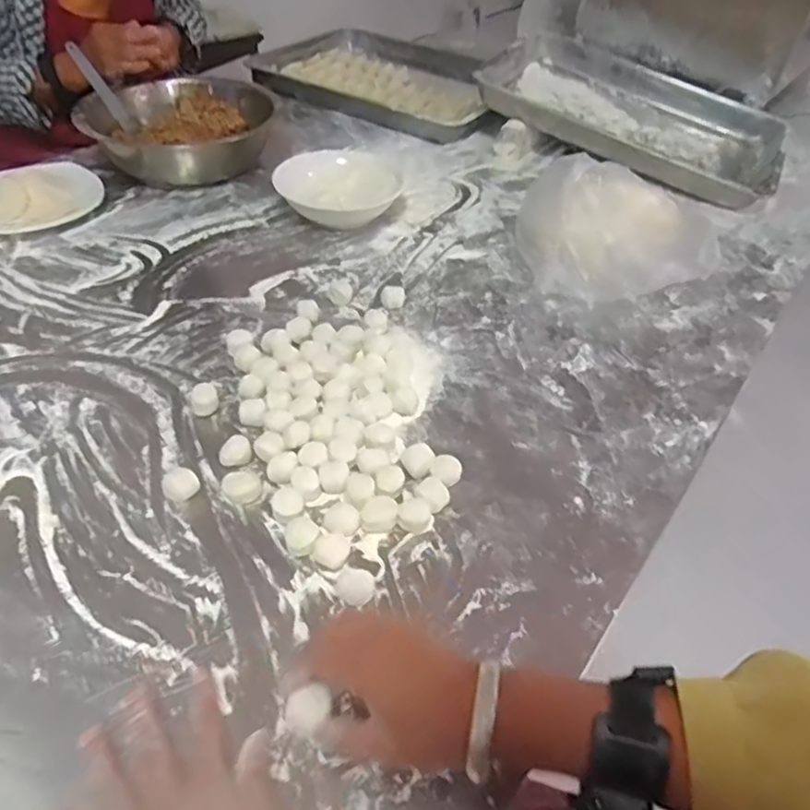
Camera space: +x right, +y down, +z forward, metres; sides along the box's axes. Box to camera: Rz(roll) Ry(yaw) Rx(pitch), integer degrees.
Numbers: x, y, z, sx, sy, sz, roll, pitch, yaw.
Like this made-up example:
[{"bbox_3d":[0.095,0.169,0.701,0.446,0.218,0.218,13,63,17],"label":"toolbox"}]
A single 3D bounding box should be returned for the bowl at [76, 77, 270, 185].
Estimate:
[{"bbox_3d":[-0.333,-0.404,0.909,0.220,0.091,0.212,2,45,-2],"label":"bowl"}]

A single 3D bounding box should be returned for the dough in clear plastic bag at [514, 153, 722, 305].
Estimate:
[{"bbox_3d":[0.252,-0.219,0.757,0.194,0.104,0.188,-1,46,-6],"label":"dough in clear plastic bag"}]

